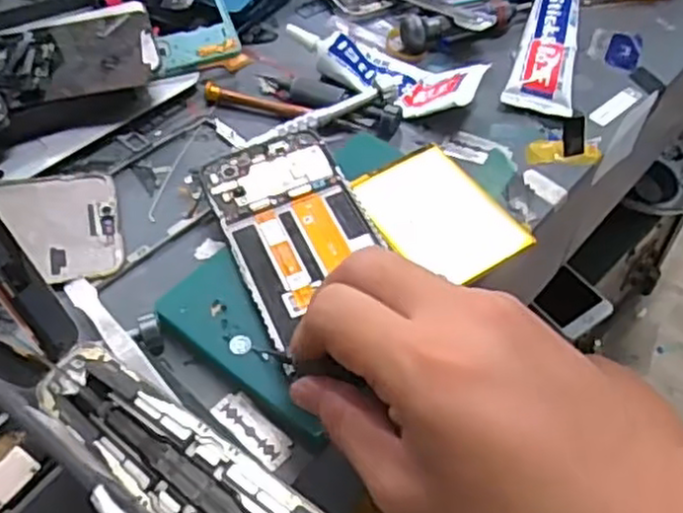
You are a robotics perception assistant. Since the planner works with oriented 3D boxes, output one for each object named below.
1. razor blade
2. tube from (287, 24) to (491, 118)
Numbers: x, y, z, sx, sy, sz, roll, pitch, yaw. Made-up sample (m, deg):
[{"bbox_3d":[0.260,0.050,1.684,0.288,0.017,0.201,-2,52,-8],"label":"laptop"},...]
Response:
[{"bbox_3d":[-0.040,0.080,0.335,0.042,0.004,0.017,39,63,21],"label":"razor blade"},{"bbox_3d":[0.027,-0.120,0.462,0.125,0.025,0.043,19,54,14],"label":"tube"}]

